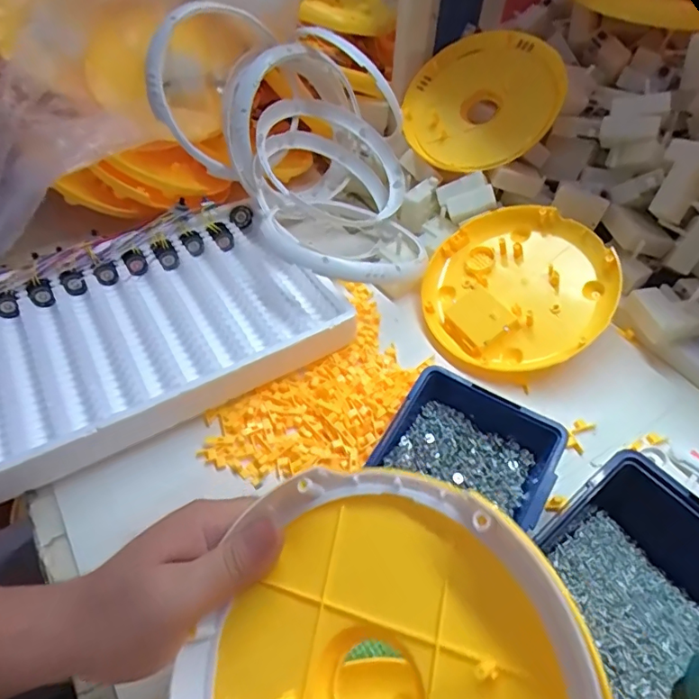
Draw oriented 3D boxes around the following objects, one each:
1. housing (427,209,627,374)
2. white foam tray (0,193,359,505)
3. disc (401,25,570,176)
[{"bbox_3d":[0.169,-0.057,0.521,0.185,0.042,0.185,-8,62,16],"label":"housing"},{"bbox_3d":[-0.204,-0.036,0.502,0.336,0.042,0.267,-28,56,-21],"label":"white foam tray"},{"bbox_3d":[0.162,-0.300,0.627,0.188,0.033,0.185,-20,68,15],"label":"disc"}]

